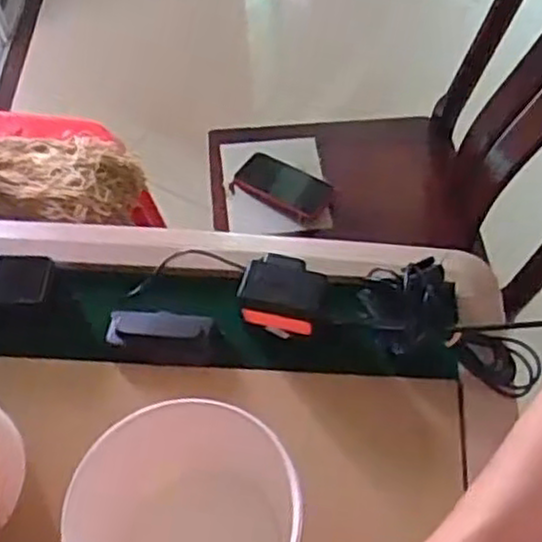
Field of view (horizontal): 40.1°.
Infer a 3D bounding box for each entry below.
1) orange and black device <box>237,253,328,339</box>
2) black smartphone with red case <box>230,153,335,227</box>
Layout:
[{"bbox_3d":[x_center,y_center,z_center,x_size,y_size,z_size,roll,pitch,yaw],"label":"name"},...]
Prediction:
[{"bbox_3d":[0.012,0.026,0.701,0.074,0.061,0.055,12,59,9],"label":"orange and black device"},{"bbox_3d":[0.020,-0.140,1.226,0.156,0.023,0.093,24,62,16],"label":"black smartphone with red case"}]

